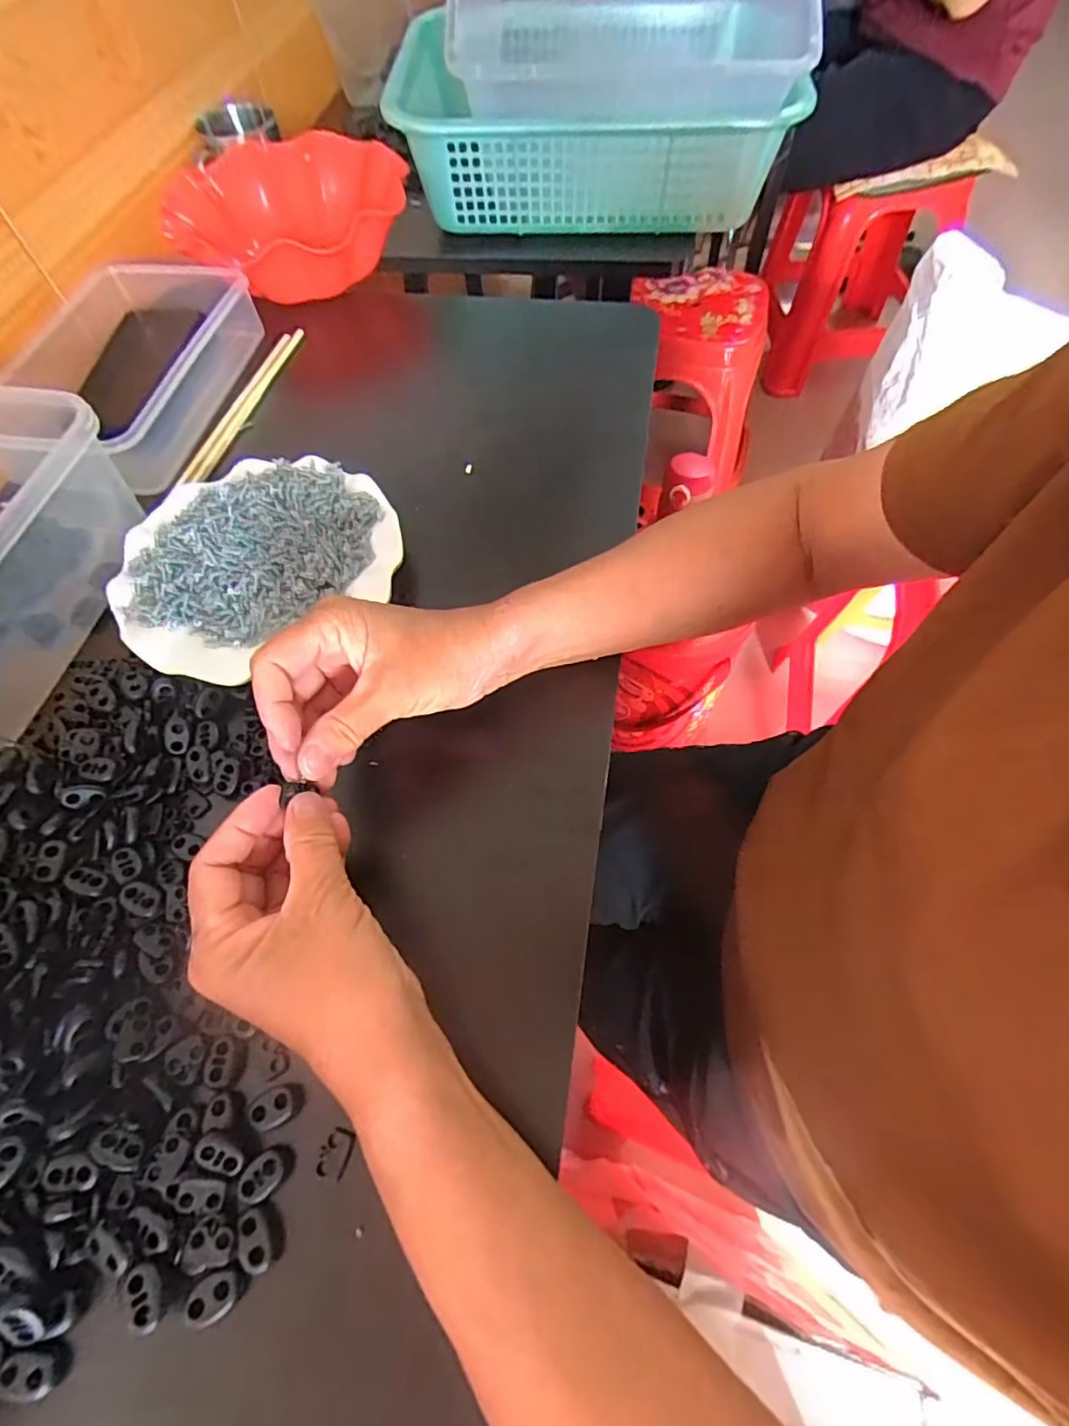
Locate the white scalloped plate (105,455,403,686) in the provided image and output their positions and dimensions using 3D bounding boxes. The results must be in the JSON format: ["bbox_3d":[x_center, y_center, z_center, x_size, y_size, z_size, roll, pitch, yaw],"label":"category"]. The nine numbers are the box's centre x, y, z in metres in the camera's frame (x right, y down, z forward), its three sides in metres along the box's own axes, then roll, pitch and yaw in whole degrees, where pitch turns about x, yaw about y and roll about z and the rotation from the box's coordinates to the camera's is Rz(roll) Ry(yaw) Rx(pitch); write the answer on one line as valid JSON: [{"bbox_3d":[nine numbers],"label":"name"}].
[{"bbox_3d":[-0.189,-0.109,0.399,0.179,0.014,0.162,-37,66,-16],"label":"white scalloped plate"}]

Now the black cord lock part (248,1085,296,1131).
[{"bbox_3d":[-0.114,0.174,0.262,0.020,0.010,0.014,-23,63,-10],"label":"black cord lock part"}]

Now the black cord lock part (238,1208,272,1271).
[{"bbox_3d":[-0.113,0.213,0.240,0.010,0.009,0.021,-23,63,-10],"label":"black cord lock part"}]

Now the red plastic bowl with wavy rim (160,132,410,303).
[{"bbox_3d":[-0.243,-0.493,0.604,0.230,0.073,0.245,-19,62,-7],"label":"red plastic bowl with wavy rim"}]

